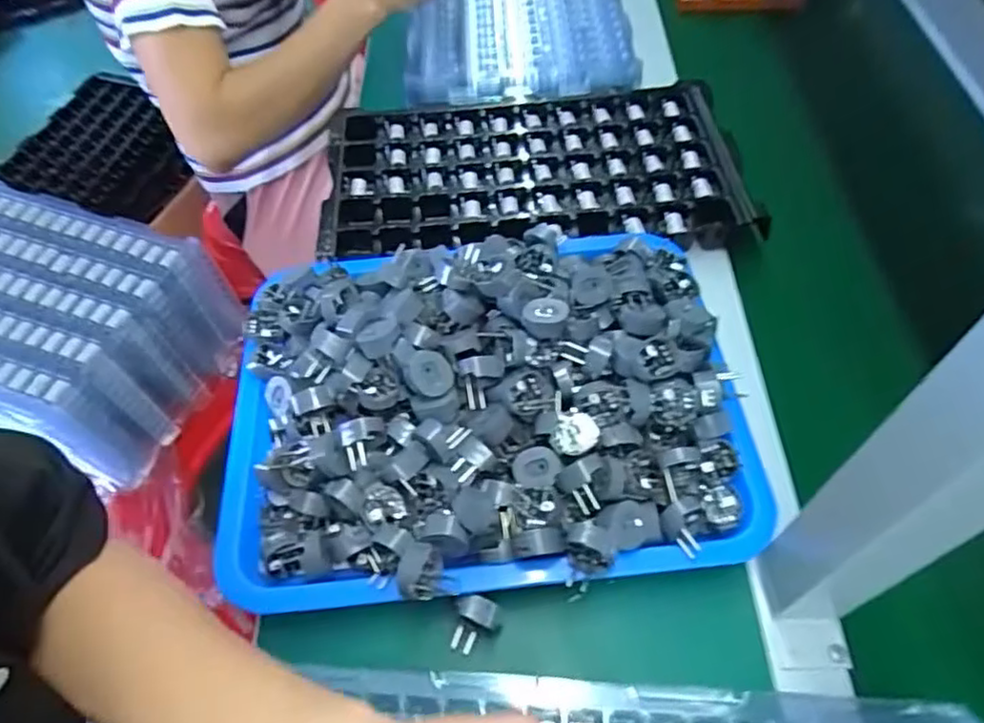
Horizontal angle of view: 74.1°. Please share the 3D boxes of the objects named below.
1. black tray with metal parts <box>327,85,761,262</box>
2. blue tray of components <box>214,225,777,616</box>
[{"bbox_3d":[0.037,-0.169,0.577,0.357,0.027,0.204,-2,56,2],"label":"black tray with metal parts"},{"bbox_3d":[-0.011,0.012,0.418,0.325,0.061,0.254,-5,55,-3],"label":"blue tray of components"}]

